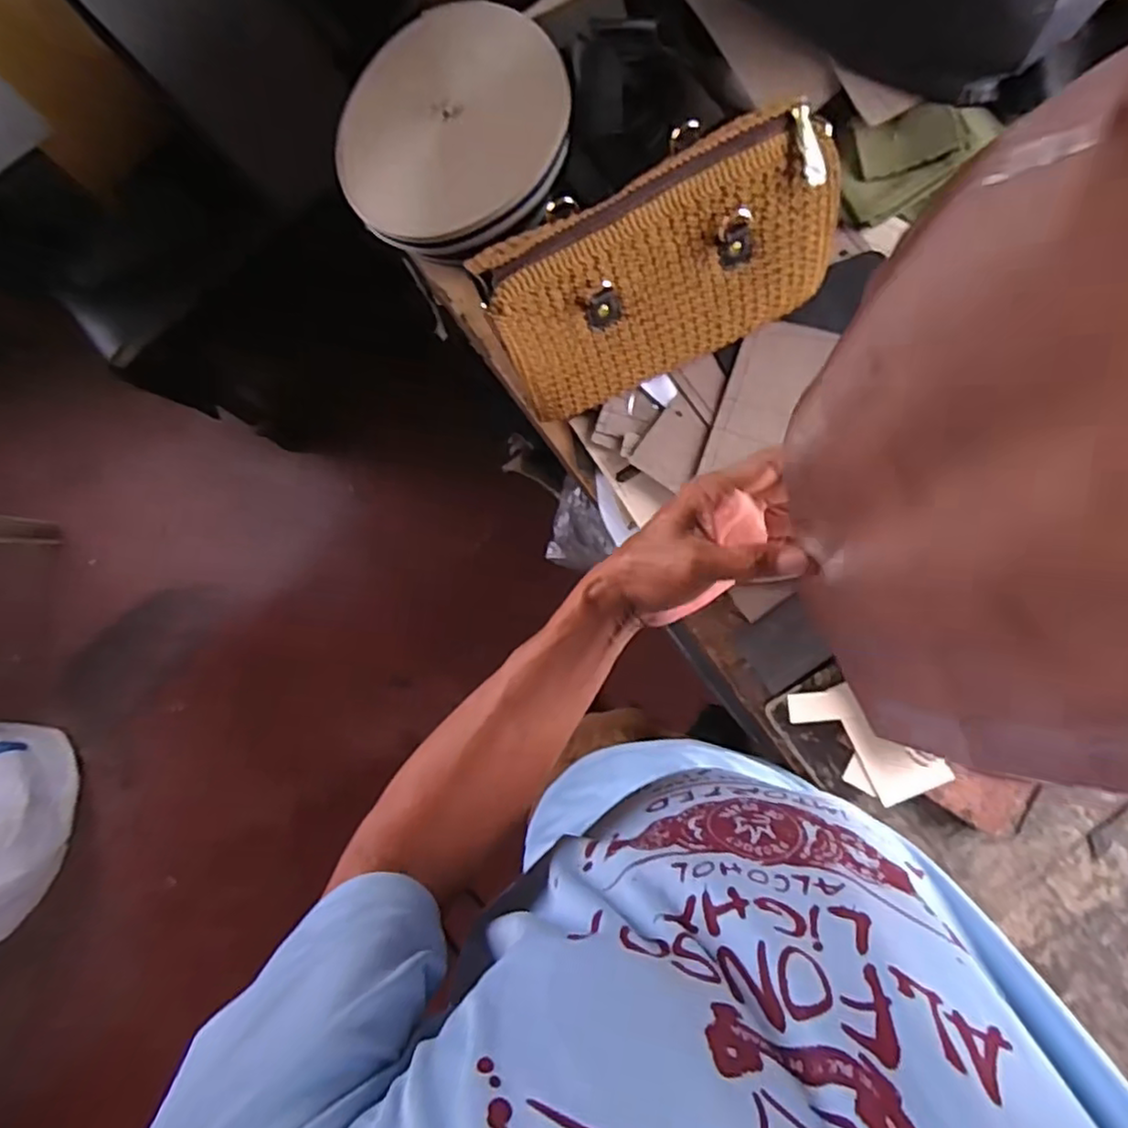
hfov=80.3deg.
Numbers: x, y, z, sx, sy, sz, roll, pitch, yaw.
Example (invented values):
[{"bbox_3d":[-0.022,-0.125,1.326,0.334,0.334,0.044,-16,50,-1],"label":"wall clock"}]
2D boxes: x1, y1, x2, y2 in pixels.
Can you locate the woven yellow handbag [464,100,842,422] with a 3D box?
[{"bbox_3d":[0.077,-0.242,0.551,0.281,0.146,0.119,-26,81,4],"label":"woven yellow handbag"}]

